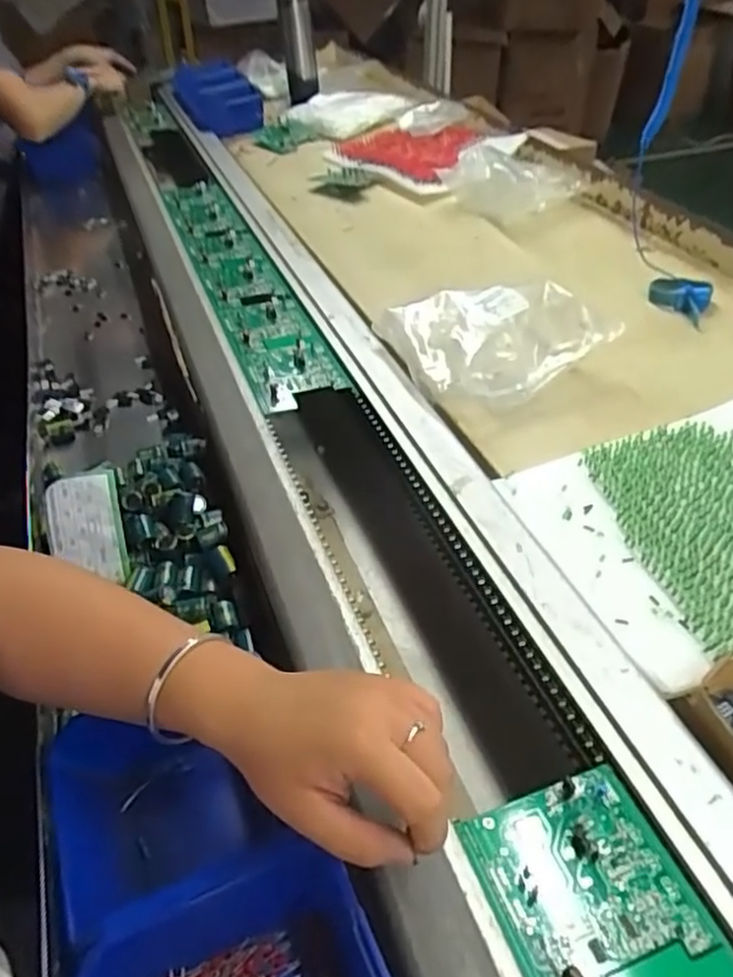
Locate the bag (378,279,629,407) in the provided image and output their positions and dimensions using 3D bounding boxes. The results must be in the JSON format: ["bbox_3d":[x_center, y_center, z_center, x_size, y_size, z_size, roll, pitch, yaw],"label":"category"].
[{"bbox_3d":[0.123,-0.144,0.664,0.174,0.069,0.122,-11,42,-12],"label":"bag"}]

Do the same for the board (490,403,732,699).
[{"bbox_3d":[0.273,0.020,0.526,0.288,0.032,0.205,-19,44,-13],"label":"board"}]

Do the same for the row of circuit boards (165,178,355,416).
[{"bbox_3d":[-0.173,-0.292,0.908,0.090,0.016,0.657,-13,43,-15],"label":"row of circuit boards"}]

